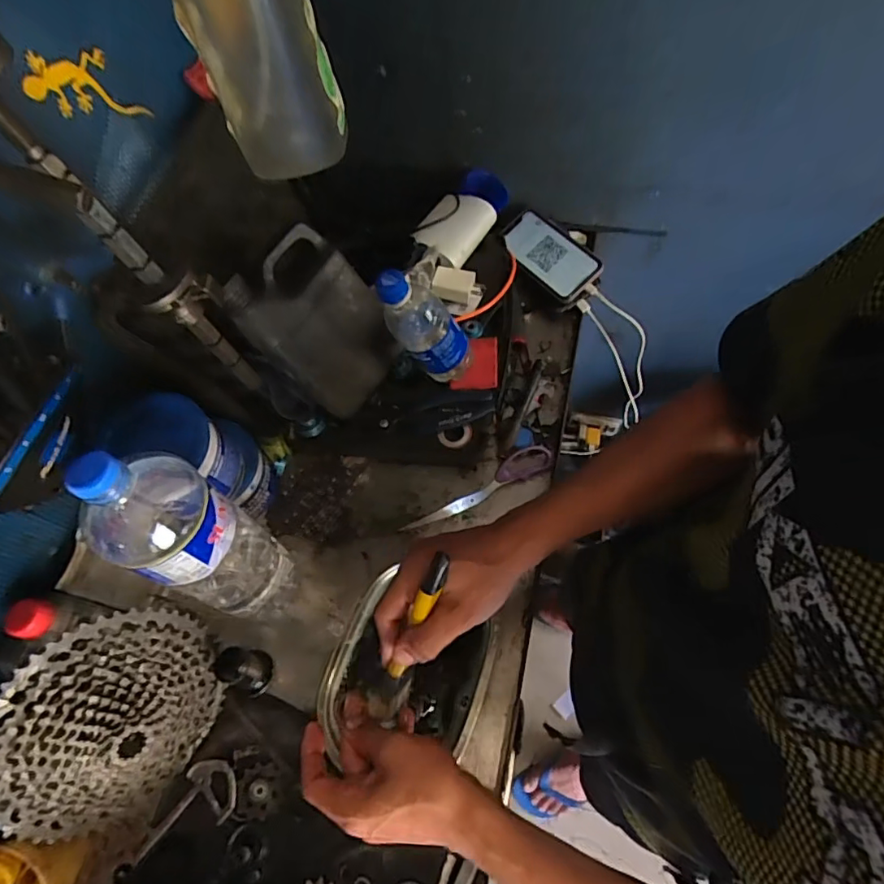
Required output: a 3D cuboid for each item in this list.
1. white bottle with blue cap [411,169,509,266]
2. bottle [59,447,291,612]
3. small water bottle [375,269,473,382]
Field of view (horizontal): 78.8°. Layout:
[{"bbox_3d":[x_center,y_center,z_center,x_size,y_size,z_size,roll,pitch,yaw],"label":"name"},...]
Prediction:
[{"bbox_3d":[0.036,-0.304,0.736,0.071,0.054,0.178,30,69,17],"label":"white bottle with blue cap"},{"bbox_3d":[-0.212,0.090,0.479,0.080,0.309,0.081,-2,64,3],"label":"bottle"},{"bbox_3d":[-0.021,-0.127,0.584,0.069,0.169,0.061,-6,61,28],"label":"small water bottle"}]

